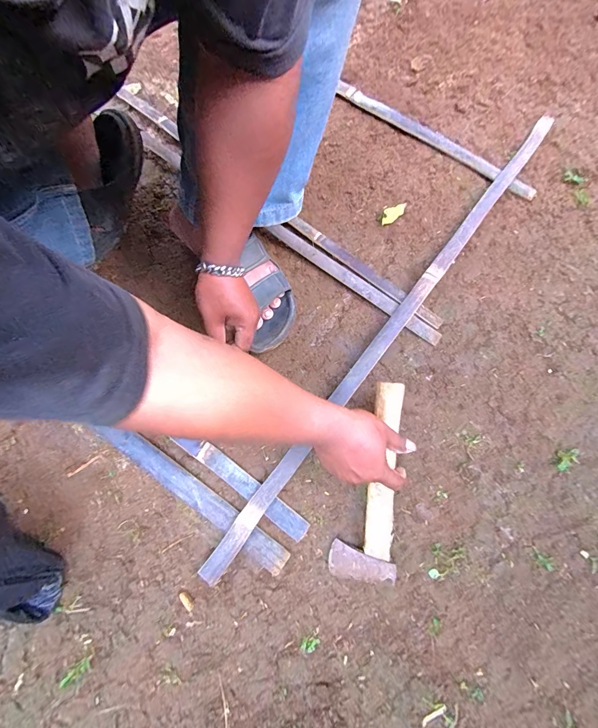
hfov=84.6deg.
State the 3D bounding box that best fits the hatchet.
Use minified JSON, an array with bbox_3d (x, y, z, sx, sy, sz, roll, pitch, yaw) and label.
[{"bbox_3d":[0.104,0.161,0.460,0.079,0.029,0.271,10,84,1],"label":"hatchet"}]

